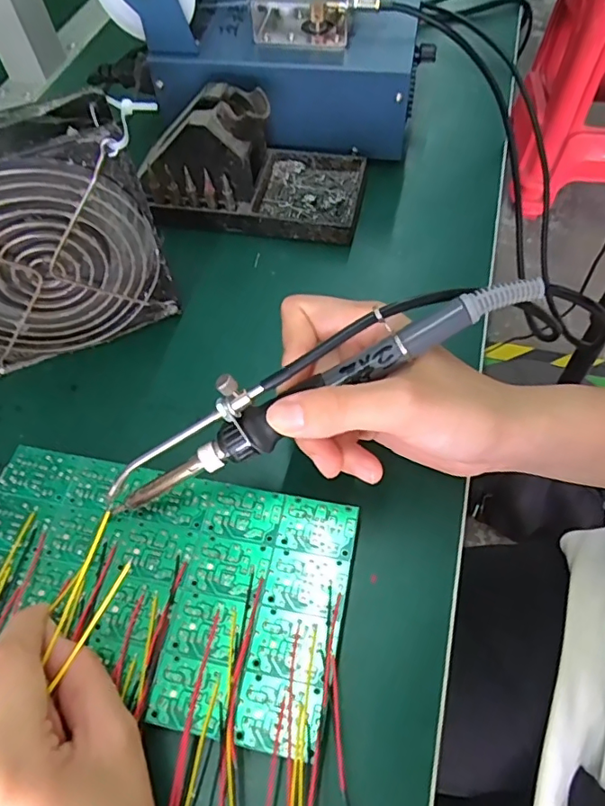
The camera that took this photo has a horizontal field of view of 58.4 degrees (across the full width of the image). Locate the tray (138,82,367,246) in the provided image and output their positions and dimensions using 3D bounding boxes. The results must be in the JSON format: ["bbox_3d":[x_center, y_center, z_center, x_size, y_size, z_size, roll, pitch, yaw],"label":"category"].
[{"bbox_3d":[-0.032,-0.165,0.362,0.143,0.070,0.079,8,59,8],"label":"tray"}]

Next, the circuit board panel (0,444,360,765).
[{"bbox_3d":[-0.069,0.078,0.241,0.171,0.013,0.102,8,57,10],"label":"circuit board panel"}]

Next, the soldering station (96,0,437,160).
[{"bbox_3d":[-0.019,-0.254,0.373,0.193,0.142,0.087,9,59,9],"label":"soldering station"}]

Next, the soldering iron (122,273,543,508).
[{"bbox_3d":[0.002,-0.008,0.225,0.198,0.035,0.021,-27,57,7],"label":"soldering iron"}]

